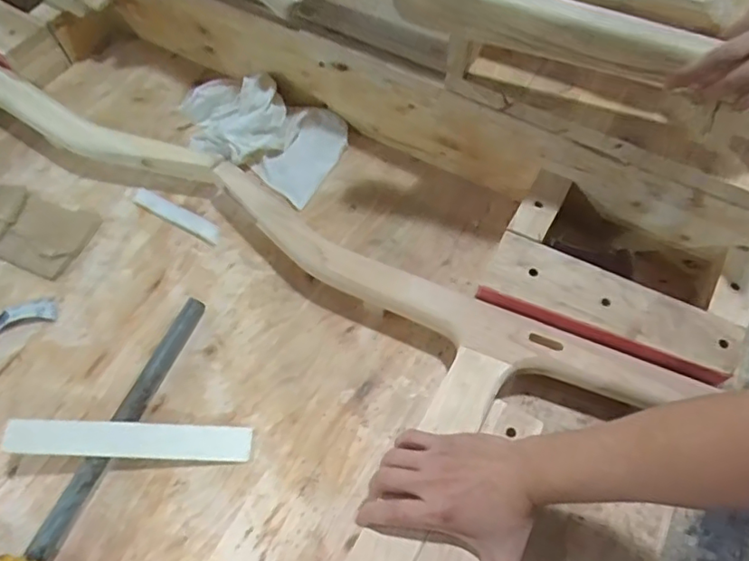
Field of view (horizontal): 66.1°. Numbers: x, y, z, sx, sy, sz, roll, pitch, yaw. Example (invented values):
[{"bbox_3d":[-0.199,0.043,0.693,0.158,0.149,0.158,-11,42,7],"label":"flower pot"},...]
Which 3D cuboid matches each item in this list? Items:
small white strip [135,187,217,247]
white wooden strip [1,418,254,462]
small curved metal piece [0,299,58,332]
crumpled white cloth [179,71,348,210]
[{"bbox_3d":[-0.249,-0.083,0.720,0.135,0.015,0.024,28,68,16],"label":"small white strip"},{"bbox_3d":[-0.240,0.158,0.570,0.229,0.005,0.035,5,71,-8],"label":"white wooden strip"},{"bbox_3d":[-0.407,0.042,0.663,0.078,0.005,0.028,-15,63,-5],"label":"small curved metal piece"},{"bbox_3d":[-0.149,-0.207,0.765,0.213,0.060,0.138,28,68,16],"label":"crumpled white cloth"}]

